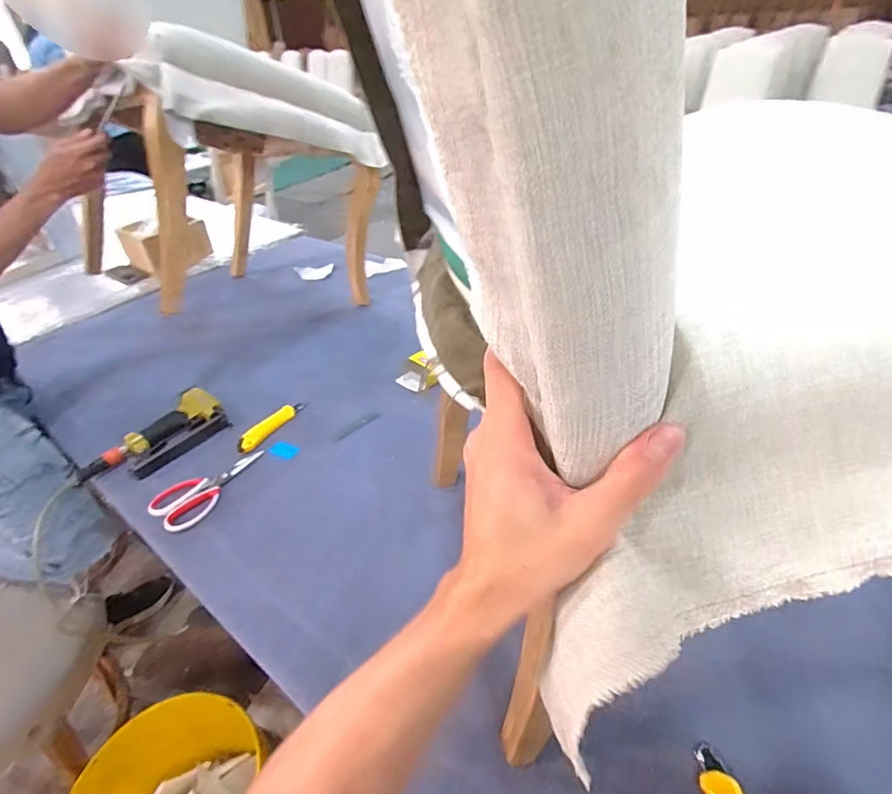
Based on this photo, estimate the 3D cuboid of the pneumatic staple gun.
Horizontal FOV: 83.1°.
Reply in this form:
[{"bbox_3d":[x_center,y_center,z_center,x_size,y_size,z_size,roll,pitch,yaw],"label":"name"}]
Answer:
[{"bbox_3d":[-0.540,0.072,0.927,0.130,0.041,0.255,29,49,36],"label":"pneumatic staple gun"}]

